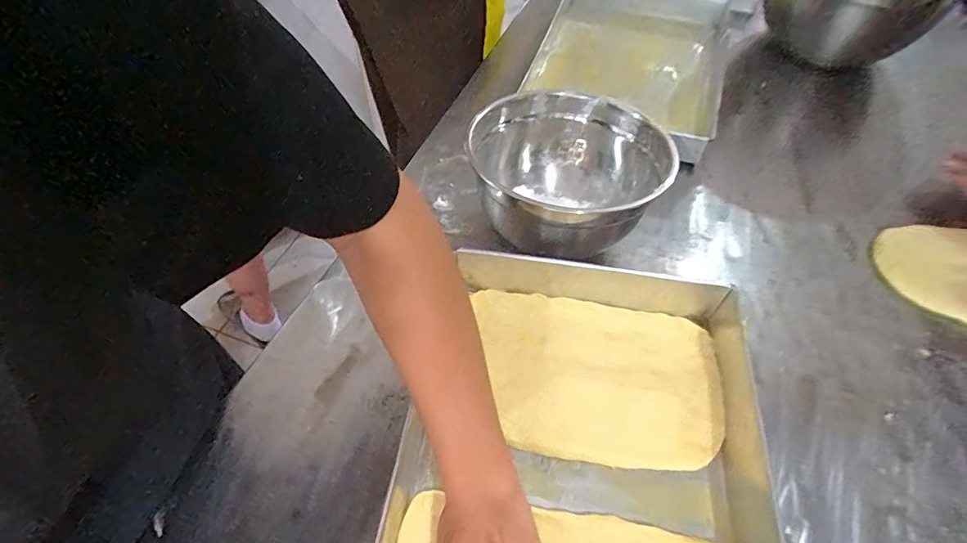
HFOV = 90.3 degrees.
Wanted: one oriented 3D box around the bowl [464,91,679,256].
[{"bbox_3d":[0.096,-0.099,0.546,0.196,0.130,0.207,0,50,0],"label":"bowl"}]

